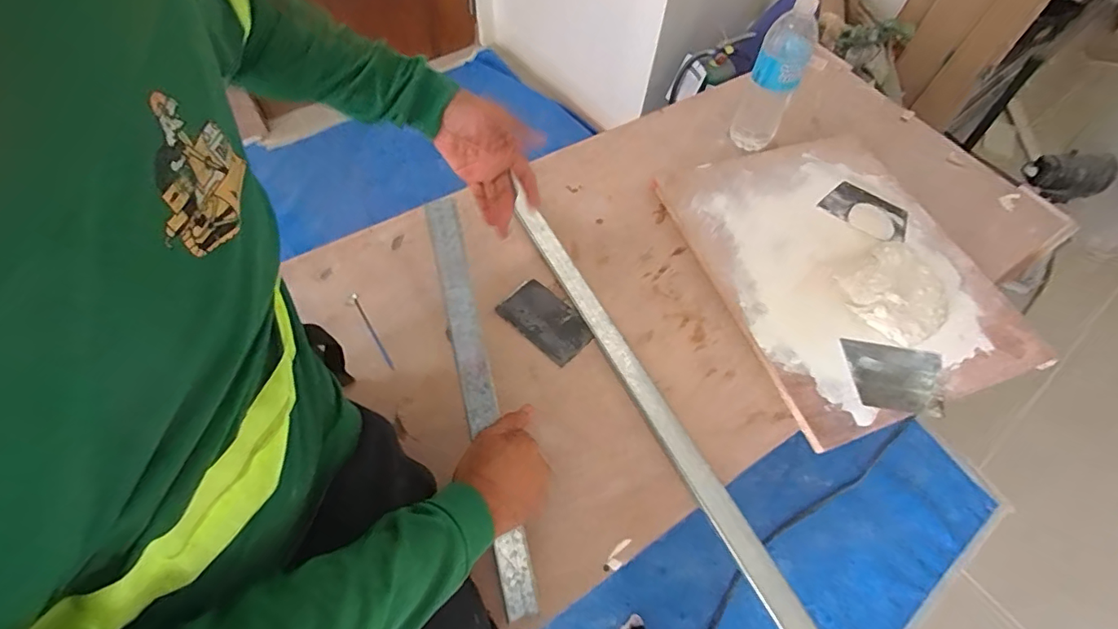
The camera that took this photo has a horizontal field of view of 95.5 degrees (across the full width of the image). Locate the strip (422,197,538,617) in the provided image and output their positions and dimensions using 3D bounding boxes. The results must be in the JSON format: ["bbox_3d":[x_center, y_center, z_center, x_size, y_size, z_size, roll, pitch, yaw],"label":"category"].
[{"bbox_3d":[-0.091,0.091,0.578,0.036,0.018,0.467,-12,80,-6],"label":"strip"}]

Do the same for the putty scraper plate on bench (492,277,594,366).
[{"bbox_3d":[-0.018,0.008,0.733,0.133,0.006,0.080,39,64,18],"label":"putty scraper plate on bench"}]

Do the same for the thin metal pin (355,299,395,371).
[{"bbox_3d":[-0.261,0.028,0.715,0.006,0.012,0.123,-28,65,-19],"label":"thin metal pin"}]

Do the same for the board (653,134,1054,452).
[{"bbox_3d":[0.440,-0.088,0.802,0.414,0.029,0.504,-15,62,-13],"label":"board"}]

